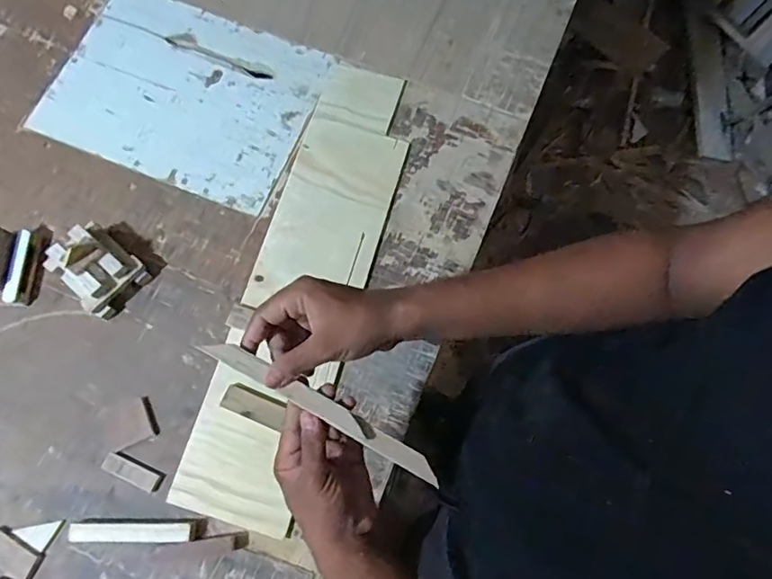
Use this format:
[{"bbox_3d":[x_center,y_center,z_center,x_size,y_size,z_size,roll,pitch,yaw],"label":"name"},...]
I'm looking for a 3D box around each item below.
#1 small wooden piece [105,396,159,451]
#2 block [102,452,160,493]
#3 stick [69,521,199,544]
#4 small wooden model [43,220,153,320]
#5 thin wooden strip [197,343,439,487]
[{"bbox_3d":[-0.303,0.158,0.629,0.053,0.005,0.050,-24,75,-8],"label":"small wooden piece"},{"bbox_3d":[-0.296,0.211,0.613,0.063,0.008,0.021,25,74,6],"label":"block"},{"bbox_3d":[-0.279,0.268,0.585,0.139,0.013,0.021,0,73,-1],"label":"stick"},{"bbox_3d":[-0.360,-0.027,0.655,0.094,0.058,0.088,39,76,10],"label":"small wooden model"},{"bbox_3d":[-0.051,0.105,0.457,0.225,0.010,0.018,32,75,-9],"label":"thin wooden strip"}]

